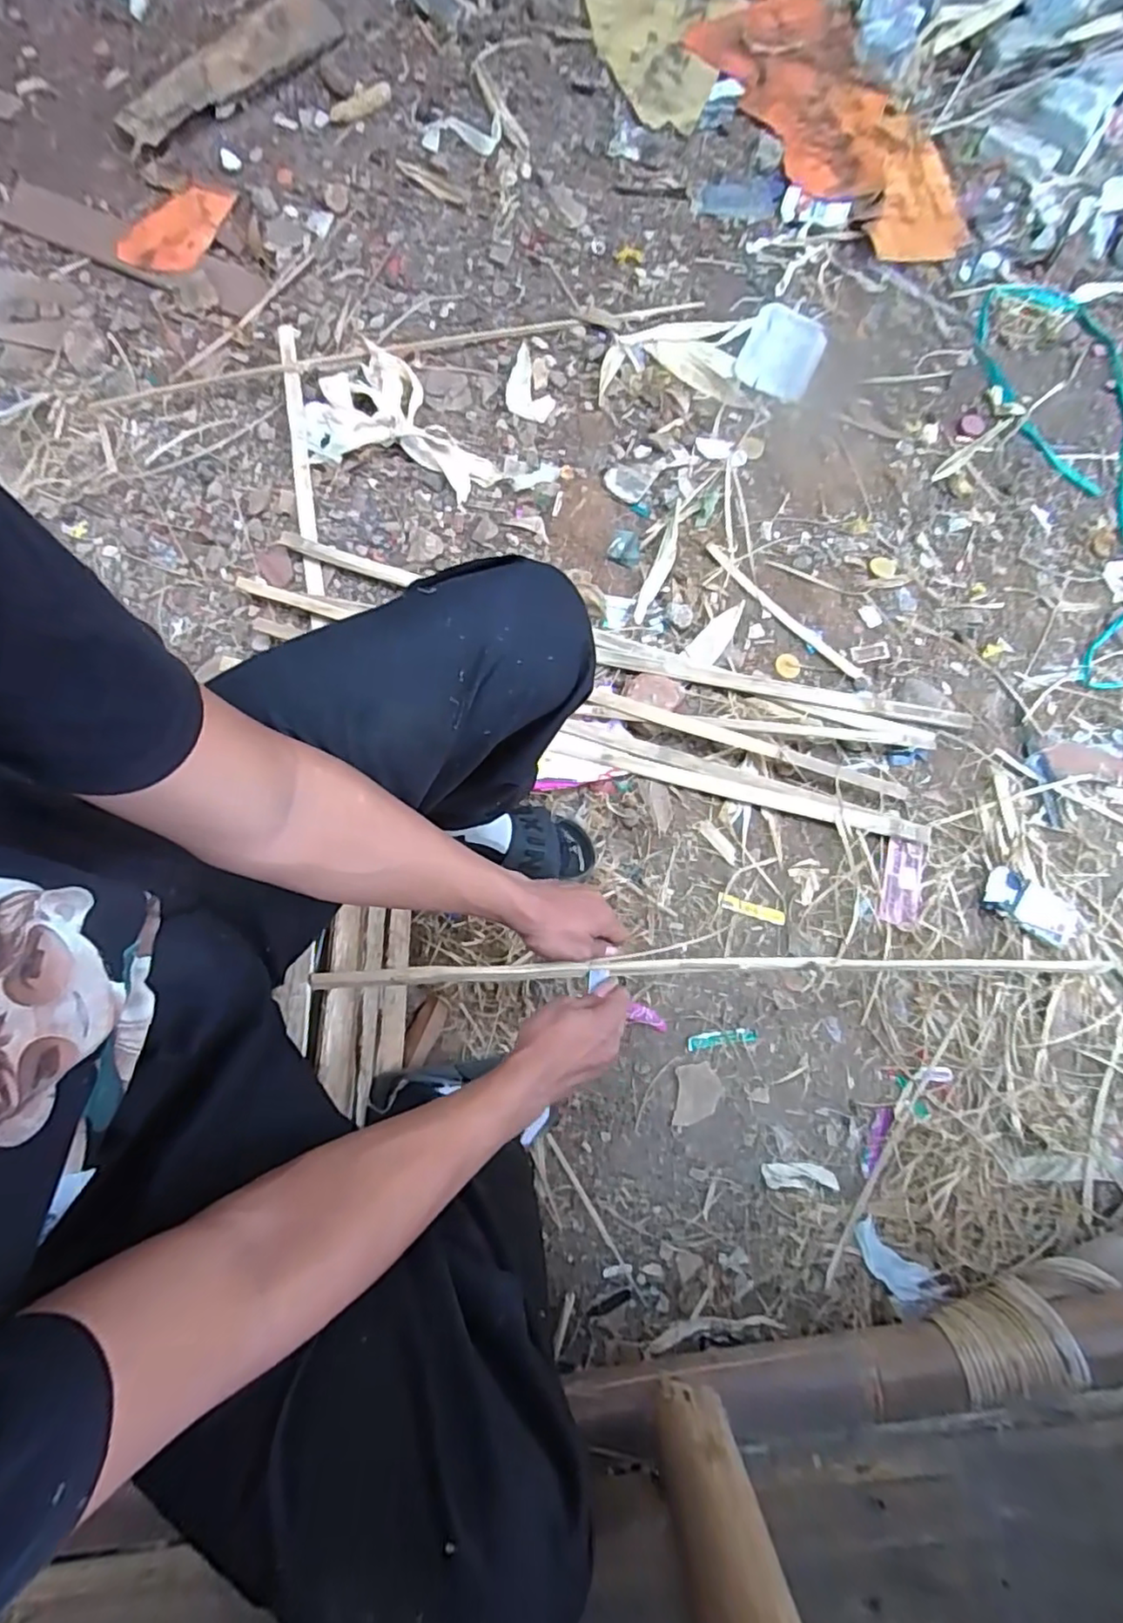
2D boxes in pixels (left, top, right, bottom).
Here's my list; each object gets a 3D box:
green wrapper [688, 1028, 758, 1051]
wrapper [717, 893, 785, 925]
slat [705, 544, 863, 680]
[{"bbox_3d":[0.210,0.297,0.826,0.090,0.004,0.019,-8,79,-1],"label":"green wrapper"},{"bbox_3d":[0.260,0.134,0.865,0.094,0.004,0.019,18,80,3],"label":"wrapper"},{"bbox_3d":[0.333,-0.303,0.959,0.297,0.007,0.019,44,82,8],"label":"slat"}]

